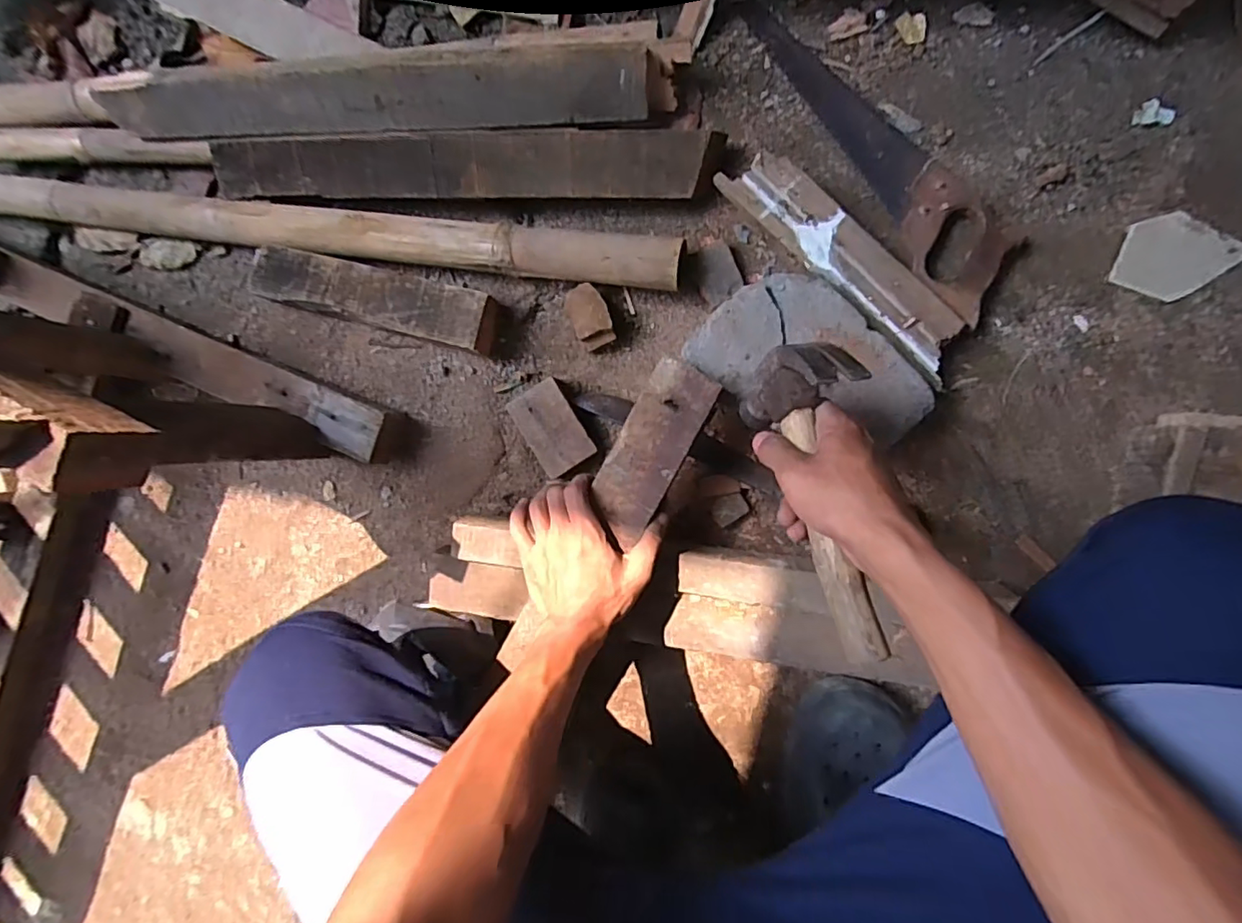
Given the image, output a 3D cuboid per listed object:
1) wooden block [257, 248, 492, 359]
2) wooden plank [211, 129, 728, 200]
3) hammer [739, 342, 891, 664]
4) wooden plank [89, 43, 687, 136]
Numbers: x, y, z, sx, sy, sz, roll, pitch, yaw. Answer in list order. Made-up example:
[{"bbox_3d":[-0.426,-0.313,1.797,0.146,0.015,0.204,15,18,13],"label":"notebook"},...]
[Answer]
[{"bbox_3d":[-0.275,-0.180,0.638,0.283,0.047,0.065,15,94,8],"label":"wooden block"},{"bbox_3d":[-0.175,-0.301,0.587,0.540,0.025,0.058,2,92,9],"label":"wooden plank"},{"bbox_3d":[0.134,0.025,0.387,0.064,0.108,0.209,-11,73,9],"label":"hammer"},{"bbox_3d":[-0.266,-0.385,0.598,0.630,0.042,0.061,3,92,9],"label":"wooden plank"}]

